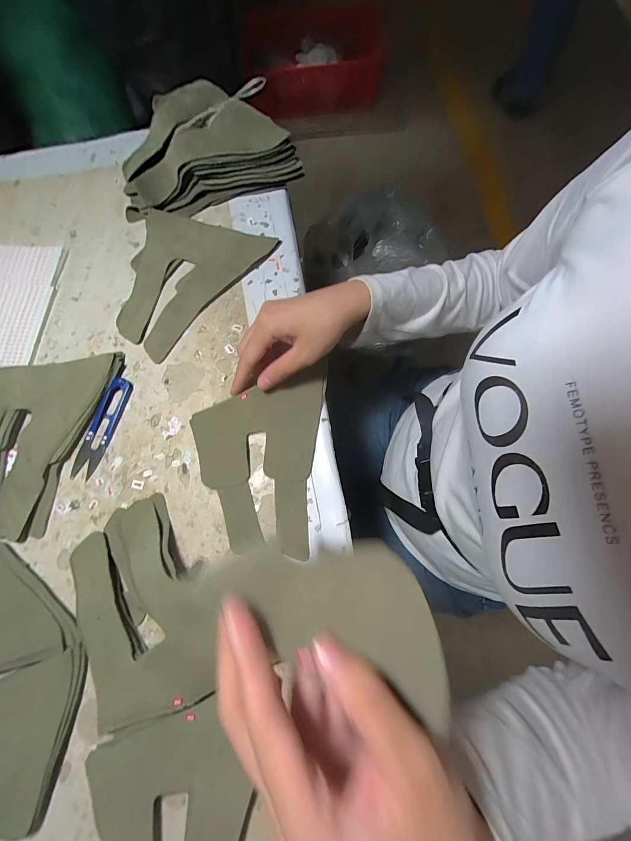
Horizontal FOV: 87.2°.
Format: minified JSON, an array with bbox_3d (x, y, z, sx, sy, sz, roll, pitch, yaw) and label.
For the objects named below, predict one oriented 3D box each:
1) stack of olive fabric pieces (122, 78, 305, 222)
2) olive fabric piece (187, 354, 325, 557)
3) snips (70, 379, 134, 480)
[{"bbox_3d":[-0.133,-0.310,0.380,0.201,0.051,0.119,-19,75,-3],"label":"stack of olive fabric pieces"},{"bbox_3d":[-0.058,0.028,0.316,0.119,0.009,0.175,5,77,4],"label":"olive fabric piece"},{"bbox_3d":[-0.210,0.005,0.326,0.024,0.010,0.101,17,76,6],"label":"snips"}]

